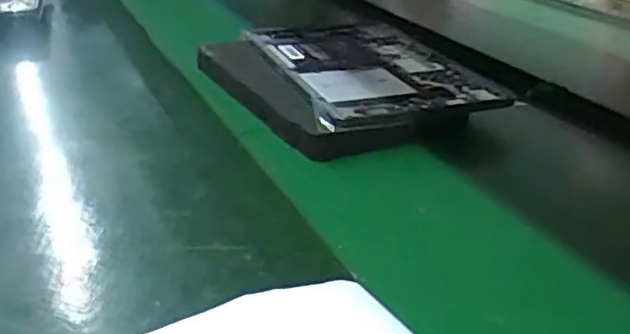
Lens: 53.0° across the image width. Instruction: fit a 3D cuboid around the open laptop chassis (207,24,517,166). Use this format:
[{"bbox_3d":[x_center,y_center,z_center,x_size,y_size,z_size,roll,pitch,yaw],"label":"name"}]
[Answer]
[{"bbox_3d":[0.026,-0.091,0.609,0.220,0.027,0.276,-11,31,-24],"label":"open laptop chassis"}]

